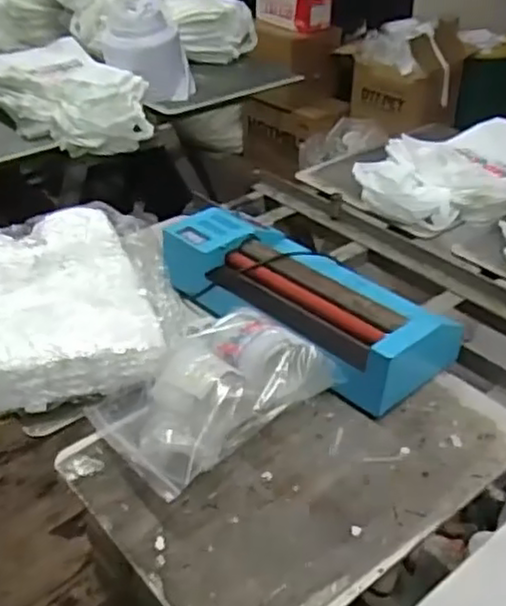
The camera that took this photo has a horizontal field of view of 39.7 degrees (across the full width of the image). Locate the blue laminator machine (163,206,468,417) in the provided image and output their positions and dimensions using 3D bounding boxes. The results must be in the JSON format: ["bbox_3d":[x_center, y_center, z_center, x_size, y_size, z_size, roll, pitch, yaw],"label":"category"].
[{"bbox_3d":[0.074,-0.012,1.171,0.221,0.114,0.499,-29,44,-34],"label":"blue laminator machine"}]

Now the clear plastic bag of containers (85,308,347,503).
[{"bbox_3d":[-0.074,0.118,1.006,0.241,0.093,0.316,29,45,35],"label":"clear plastic bag of containers"}]

